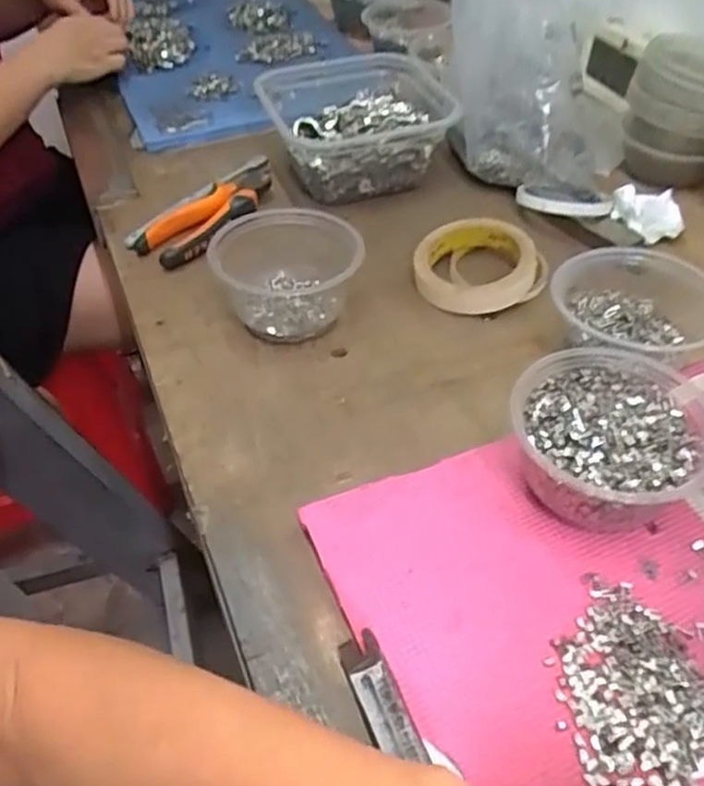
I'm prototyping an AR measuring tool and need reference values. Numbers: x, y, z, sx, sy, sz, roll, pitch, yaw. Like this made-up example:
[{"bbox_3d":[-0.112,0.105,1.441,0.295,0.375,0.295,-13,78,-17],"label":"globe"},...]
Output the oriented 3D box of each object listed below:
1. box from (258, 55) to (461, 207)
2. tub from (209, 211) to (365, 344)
[{"bbox_3d":[0.008,-0.278,0.735,0.186,0.061,0.177,-9,46,-8],"label":"box"},{"bbox_3d":[-0.050,-0.093,0.576,0.114,0.060,0.104,0,46,0],"label":"tub"}]

